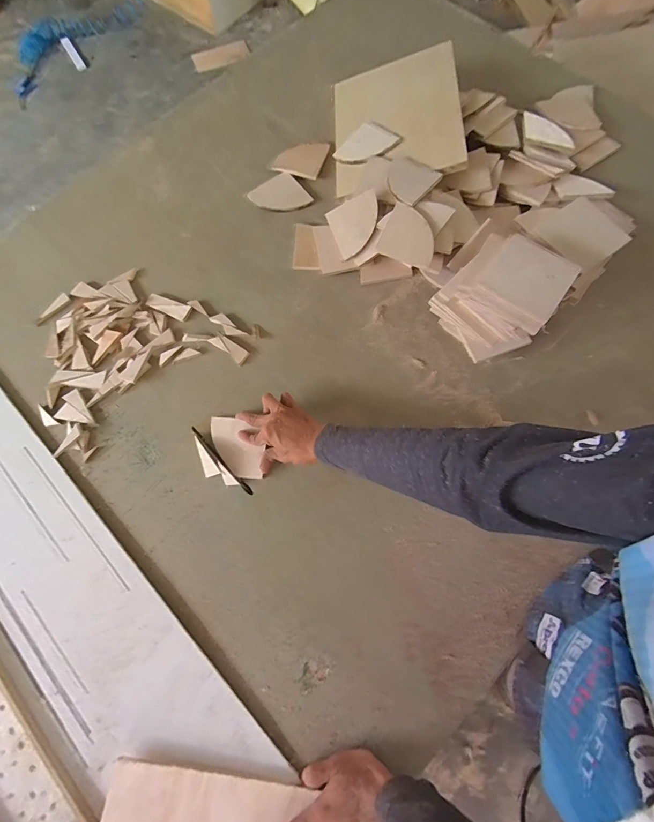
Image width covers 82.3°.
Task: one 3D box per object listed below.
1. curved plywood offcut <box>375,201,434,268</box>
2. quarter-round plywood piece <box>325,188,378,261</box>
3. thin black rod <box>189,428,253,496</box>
[{"bbox_3d":[0.150,-0.311,0.663,0.097,0.012,0.092,26,93,8],"label":"curved plywood offcut"},{"bbox_3d":[0.056,-0.350,0.701,0.096,0.009,0.093,-22,89,24],"label":"quarter-round plywood piece"},{"bbox_3d":[-0.182,0.082,0.633,0.160,0.011,0.011,43,78,12],"label":"thin black rod"}]

